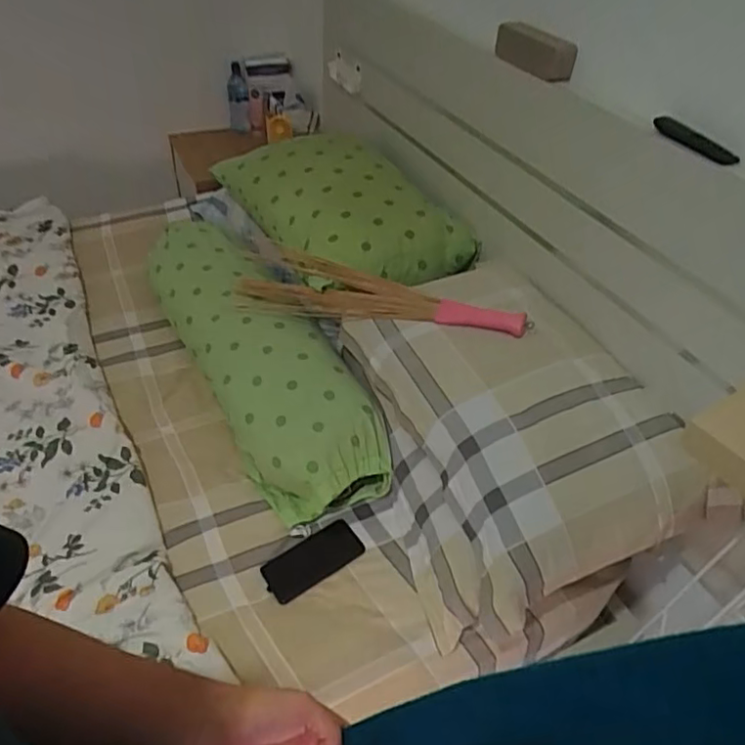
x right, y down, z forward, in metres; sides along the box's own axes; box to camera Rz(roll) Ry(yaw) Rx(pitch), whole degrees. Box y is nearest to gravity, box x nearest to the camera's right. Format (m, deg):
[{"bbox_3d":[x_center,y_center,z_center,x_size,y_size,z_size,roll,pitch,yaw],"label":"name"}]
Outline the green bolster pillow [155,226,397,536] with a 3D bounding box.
[{"bbox_3d":[-0.254,-0.061,1.266,0.234,0.154,0.830,-20,49,-24],"label":"green bolster pillow"}]

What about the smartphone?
[{"bbox_3d":[-0.097,0.309,0.987,0.164,0.010,0.074,-24,50,-27],"label":"smartphone"}]

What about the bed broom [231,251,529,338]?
[{"bbox_3d":[-0.006,-0.148,1.157,0.613,0.093,0.112,12,42,25],"label":"bed broom"}]

